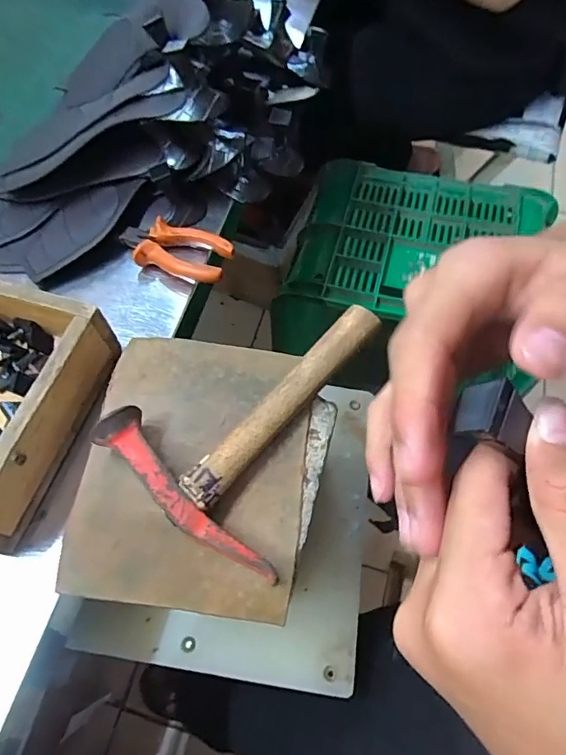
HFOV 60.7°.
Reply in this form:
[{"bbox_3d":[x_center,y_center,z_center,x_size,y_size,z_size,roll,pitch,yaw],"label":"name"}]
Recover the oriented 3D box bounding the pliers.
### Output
[{"bbox_3d":[-0.102,-0.119,0.451,0.107,0.024,0.047,19,65,11],"label":"pliers"}]

